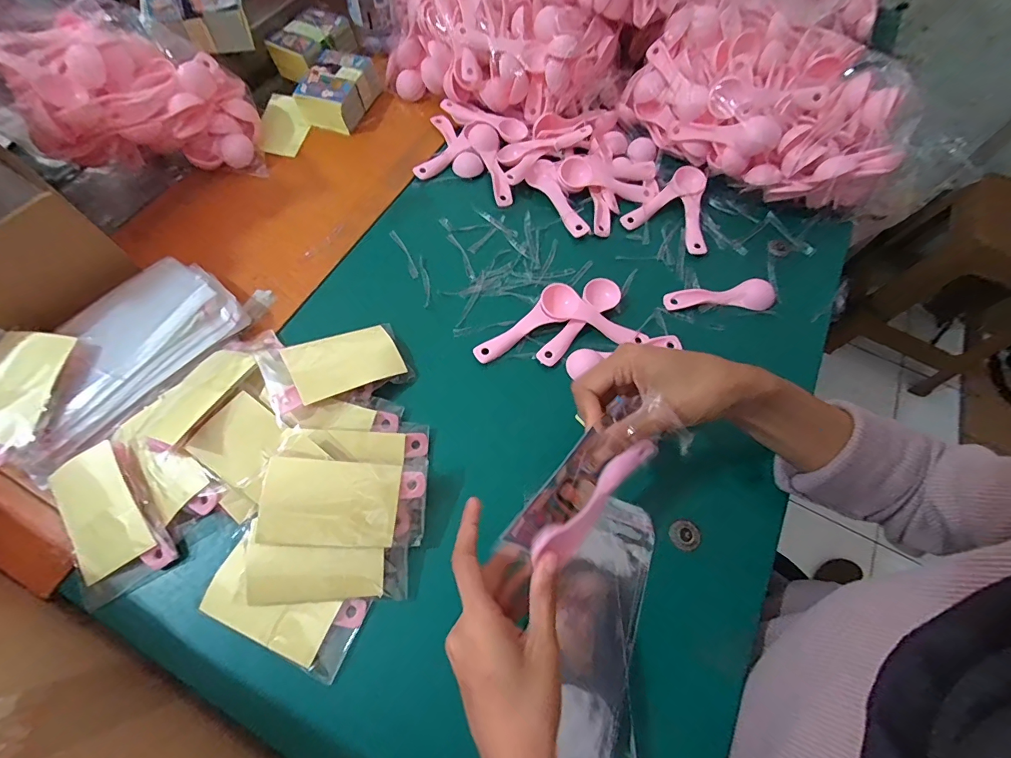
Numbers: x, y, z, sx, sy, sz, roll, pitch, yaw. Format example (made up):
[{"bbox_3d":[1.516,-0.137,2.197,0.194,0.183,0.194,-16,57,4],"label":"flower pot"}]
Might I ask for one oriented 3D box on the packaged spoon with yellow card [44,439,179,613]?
[{"bbox_3d":[-0.303,0.105,0.328,0.069,0.012,0.111,-33,84,-2],"label":"packaged spoon with yellow card"}]

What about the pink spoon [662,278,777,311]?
[{"bbox_3d":[0.221,-0.085,0.437,0.111,0.017,0.028,-1,66,-5],"label":"pink spoon"}]

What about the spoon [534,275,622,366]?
[{"bbox_3d":[0.070,-0.060,0.422,0.111,0.012,0.035,-42,76,-16],"label":"spoon"}]

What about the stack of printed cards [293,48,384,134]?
[{"bbox_3d":[-0.204,-0.363,0.530,0.071,0.034,0.103,22,66,6],"label":"stack of printed cards"}]

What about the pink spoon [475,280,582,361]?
[{"bbox_3d":[0.023,-0.050,0.414,0.111,0.023,0.035,-37,73,-18],"label":"pink spoon"}]

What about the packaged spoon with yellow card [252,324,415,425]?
[{"bbox_3d":[-0.145,-0.010,0.372,0.116,0.013,0.062,-20,79,-27],"label":"packaged spoon with yellow card"}]

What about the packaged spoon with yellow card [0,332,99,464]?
[{"bbox_3d":[-0.393,0.014,0.342,0.067,0.017,0.112,9,65,0],"label":"packaged spoon with yellow card"}]

